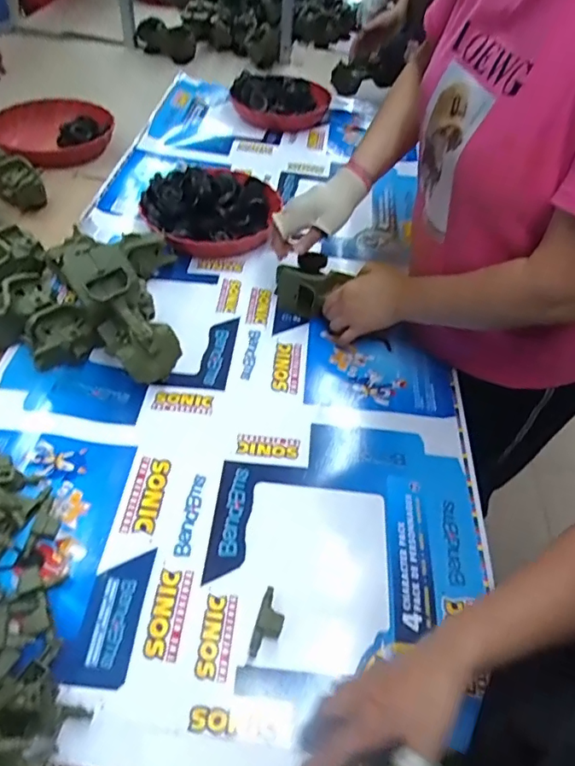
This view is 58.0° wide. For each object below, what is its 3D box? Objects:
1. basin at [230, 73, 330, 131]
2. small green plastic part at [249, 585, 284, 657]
[{"bbox_3d":[-0.017,-0.650,1.190,0.218,0.068,0.200,3,49,6],"label":"basin"},{"bbox_3d":[-0.017,0.231,0.499,0.024,0.014,0.064,10,50,12],"label":"small green plastic part"}]

